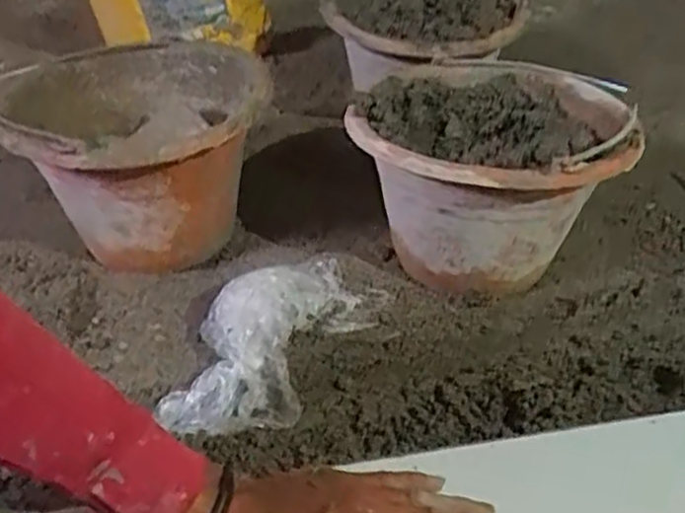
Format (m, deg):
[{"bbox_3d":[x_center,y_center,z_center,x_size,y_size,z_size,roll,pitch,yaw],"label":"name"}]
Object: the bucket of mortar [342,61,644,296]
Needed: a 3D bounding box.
[{"bbox_3d":[0.144,-0.076,0.699,0.237,0.166,0.235,-1,39,1],"label":"bucket of mortar"}]

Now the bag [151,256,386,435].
[{"bbox_3d":[-0.057,0.061,0.630,0.128,0.044,0.238,19,44,23],"label":"bag"}]

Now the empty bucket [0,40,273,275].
[{"bbox_3d":[-0.206,-0.104,0.732,0.236,0.174,0.270,-24,44,-25],"label":"empty bucket"}]

